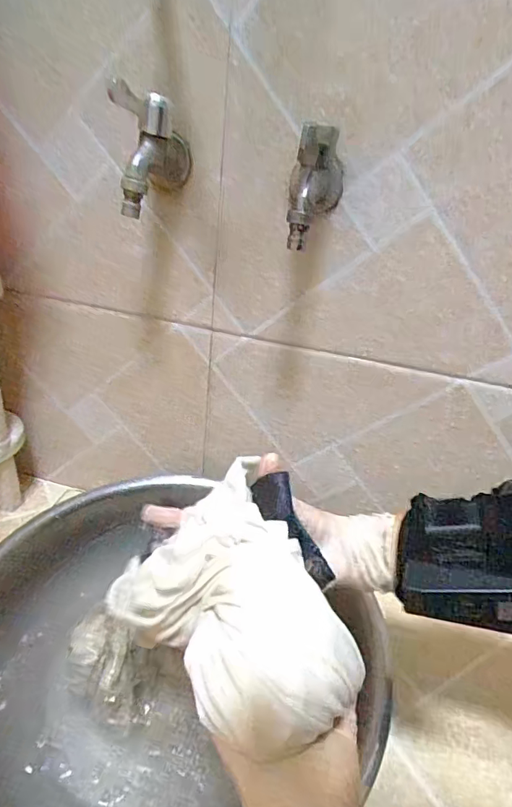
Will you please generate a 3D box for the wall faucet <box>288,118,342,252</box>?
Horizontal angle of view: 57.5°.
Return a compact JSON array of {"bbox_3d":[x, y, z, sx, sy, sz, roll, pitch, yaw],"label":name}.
[{"bbox_3d":[0.049,-0.176,0.382,0.046,0.085,0.085,9,30,4],"label":"wall faucet"}]

